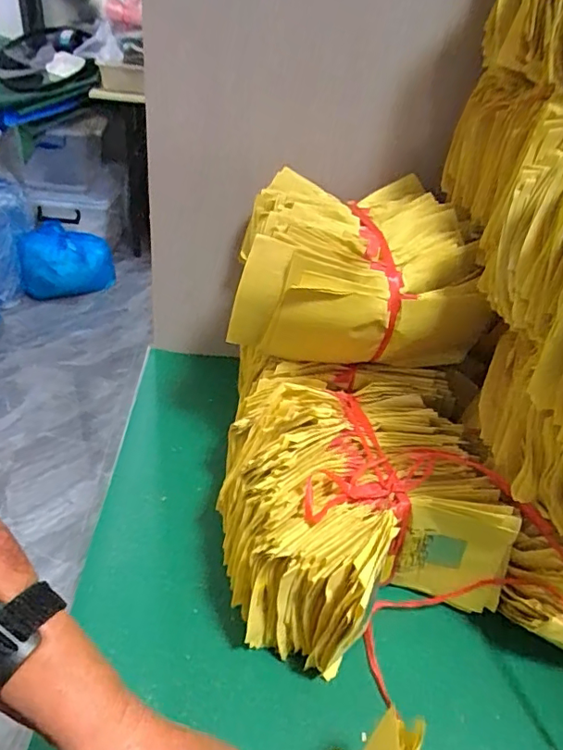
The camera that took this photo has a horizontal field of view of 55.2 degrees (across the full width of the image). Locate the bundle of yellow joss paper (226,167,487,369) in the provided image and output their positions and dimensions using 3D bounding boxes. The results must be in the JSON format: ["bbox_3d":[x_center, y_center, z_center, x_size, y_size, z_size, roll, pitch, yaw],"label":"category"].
[{"bbox_3d":[0.076,-0.102,0.572,0.249,0.140,0.192,2,36,-7],"label":"bundle of yellow joss paper"}]

